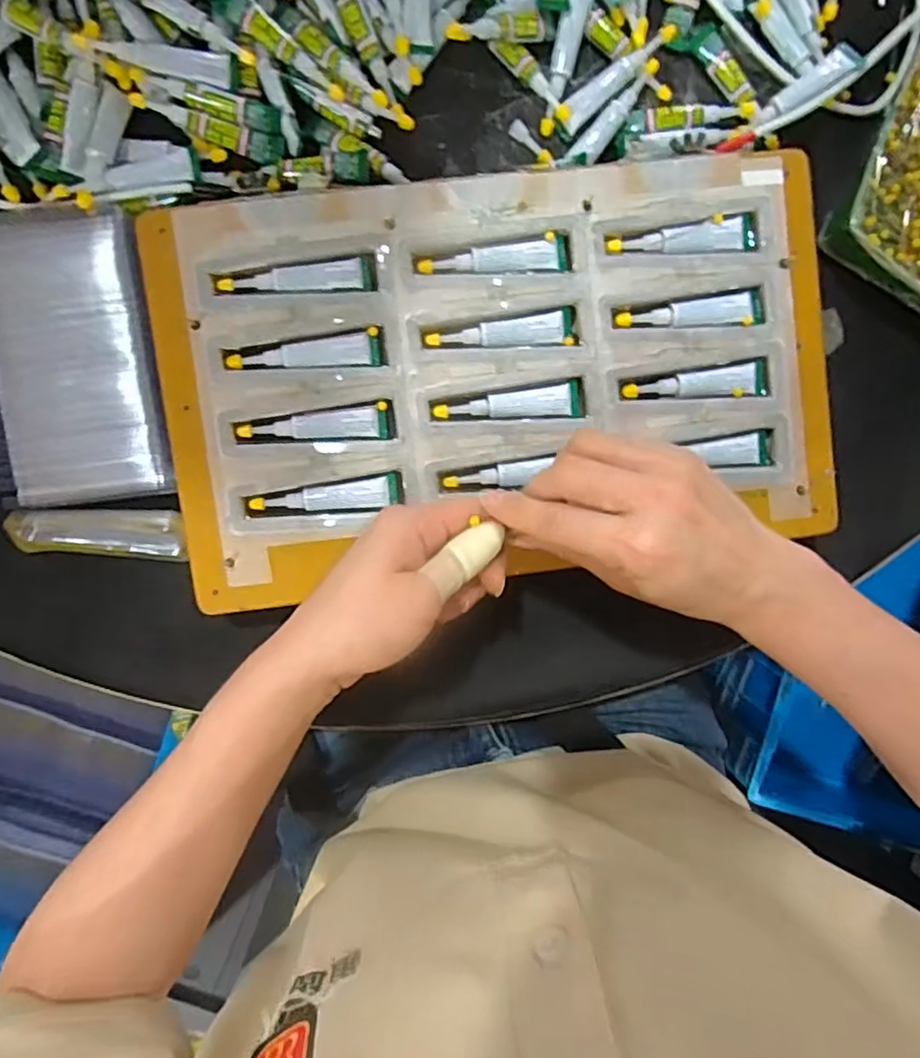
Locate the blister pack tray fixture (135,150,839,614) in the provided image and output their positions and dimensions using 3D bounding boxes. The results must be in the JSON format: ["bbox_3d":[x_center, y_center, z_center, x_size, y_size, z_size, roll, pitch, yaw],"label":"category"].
[{"bbox_3d":[0.027,-0.089,0.371,0.383,0.019,0.220,-8,96,-5],"label":"blister pack tray fixture"}]

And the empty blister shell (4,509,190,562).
[{"bbox_3d":[-0.218,0.002,0.387,0.098,0.012,0.030,3,95,-6],"label":"empty blister shell"}]

